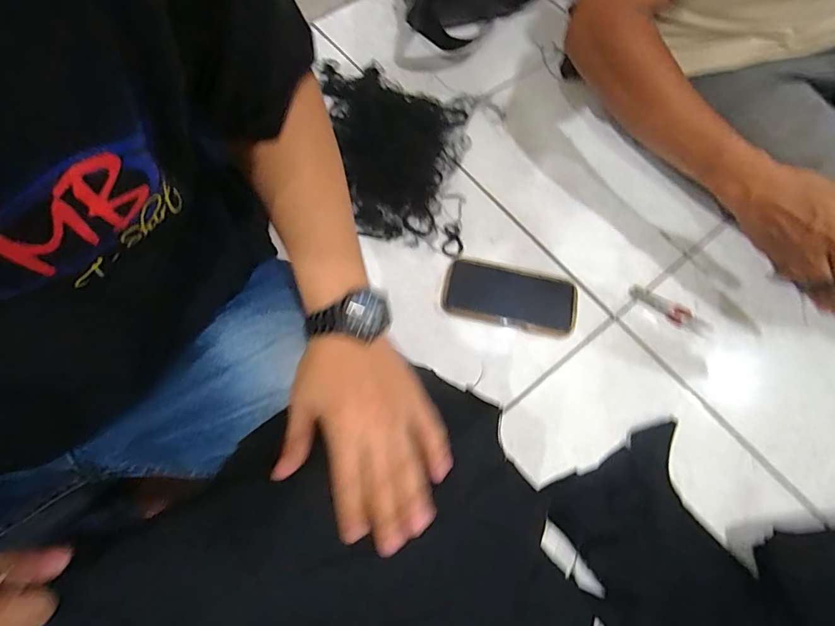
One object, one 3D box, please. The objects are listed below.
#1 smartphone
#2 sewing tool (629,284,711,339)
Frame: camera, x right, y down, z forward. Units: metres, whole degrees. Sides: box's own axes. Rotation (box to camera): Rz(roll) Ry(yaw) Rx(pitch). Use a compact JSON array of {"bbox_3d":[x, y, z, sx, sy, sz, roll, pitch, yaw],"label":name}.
[{"bbox_3d":[0.120,-0.021,0.590,0.170,0.010,0.082,15,67,5],"label":"smartphone"},{"bbox_3d":[0.329,-0.002,0.586,0.107,0.015,0.025,33,70,12],"label":"sewing tool"}]

